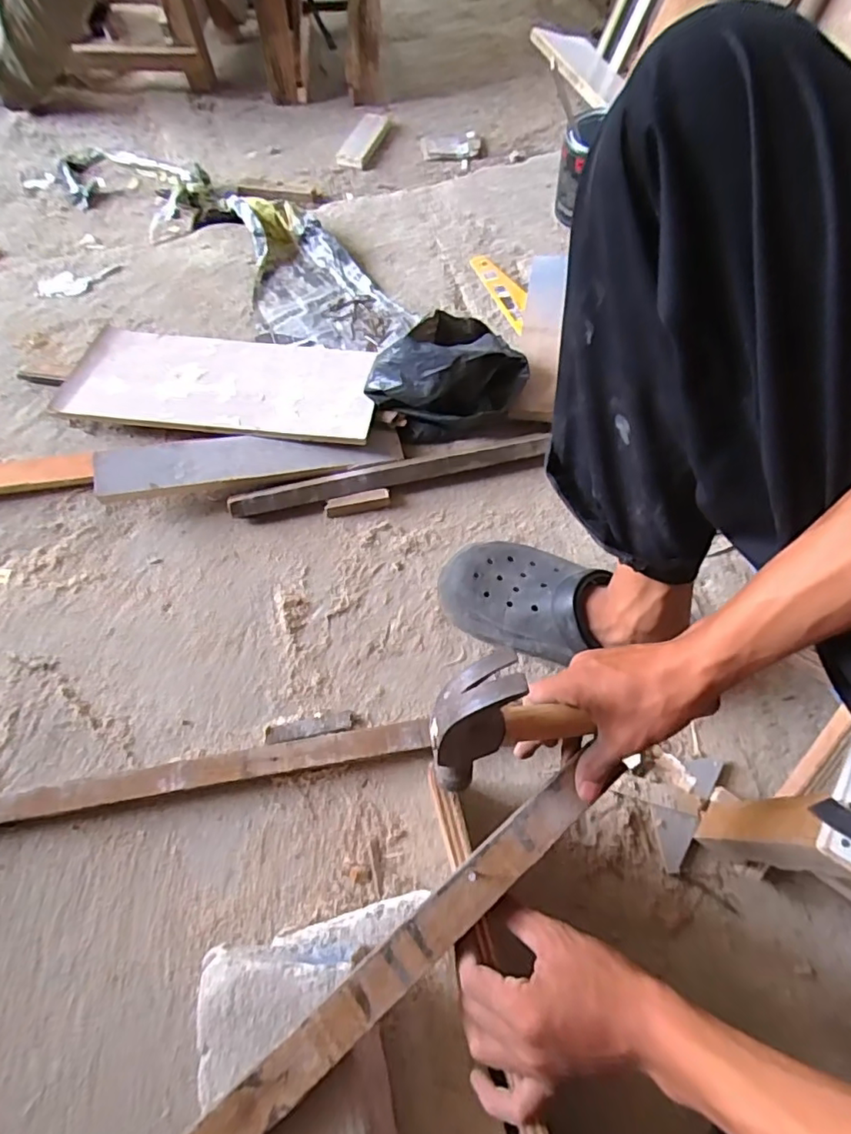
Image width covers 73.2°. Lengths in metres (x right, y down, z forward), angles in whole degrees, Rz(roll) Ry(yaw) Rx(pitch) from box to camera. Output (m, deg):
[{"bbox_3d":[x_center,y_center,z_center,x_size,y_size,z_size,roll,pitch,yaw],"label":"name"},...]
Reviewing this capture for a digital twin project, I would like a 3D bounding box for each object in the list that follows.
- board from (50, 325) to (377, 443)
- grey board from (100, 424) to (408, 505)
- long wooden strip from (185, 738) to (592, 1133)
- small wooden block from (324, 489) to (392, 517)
[{"bbox_3d":[-0.262,-0.246,0.750,0.390,0.015,0.179,5,55,3],"label":"board"},{"bbox_3d":[-0.208,-0.136,0.693,0.355,0.015,0.064,-10,79,-11],"label":"grey board"},{"bbox_3d":[-0.096,0.318,0.349,0.559,0.013,0.032,-37,72,-15],"label":"long wooden strip"},{"bbox_3d":[-0.083,-0.078,0.705,0.079,0.016,0.019,-12,66,-7],"label":"small wooden block"}]

